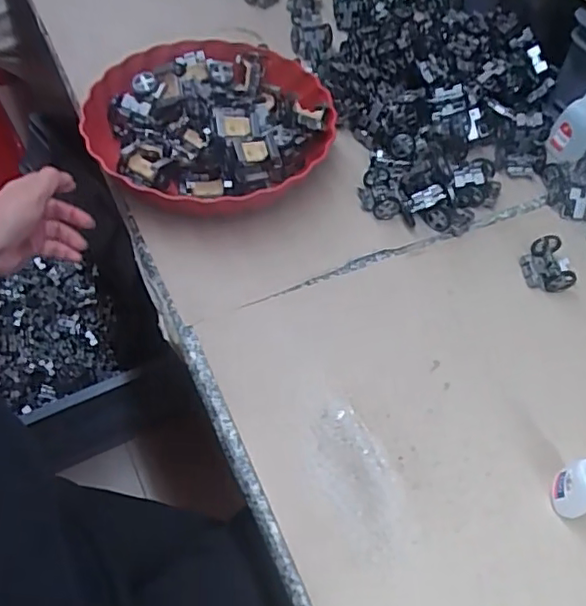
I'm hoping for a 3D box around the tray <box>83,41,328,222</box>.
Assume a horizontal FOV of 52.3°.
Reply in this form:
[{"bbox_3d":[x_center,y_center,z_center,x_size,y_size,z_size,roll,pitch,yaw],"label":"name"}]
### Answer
[{"bbox_3d":[-0.089,-0.191,0.640,0.249,0.068,0.273,10,54,5],"label":"tray"}]

